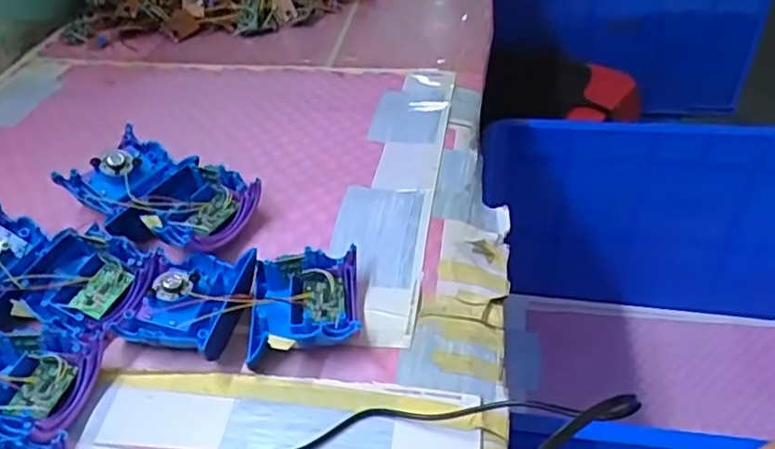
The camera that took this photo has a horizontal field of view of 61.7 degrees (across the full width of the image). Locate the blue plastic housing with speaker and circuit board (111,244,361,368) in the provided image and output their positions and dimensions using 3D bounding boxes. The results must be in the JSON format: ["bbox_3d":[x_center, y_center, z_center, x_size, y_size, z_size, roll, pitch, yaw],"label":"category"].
[{"bbox_3d":[-0.103,0.056,0.468,0.157,0.035,0.092,-3,39,2],"label":"blue plastic housing with speaker and circuit board"}]

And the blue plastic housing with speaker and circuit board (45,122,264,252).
[{"bbox_3d":[-0.188,-0.020,0.540,0.157,0.054,0.088,17,44,24],"label":"blue plastic housing with speaker and circuit board"}]

